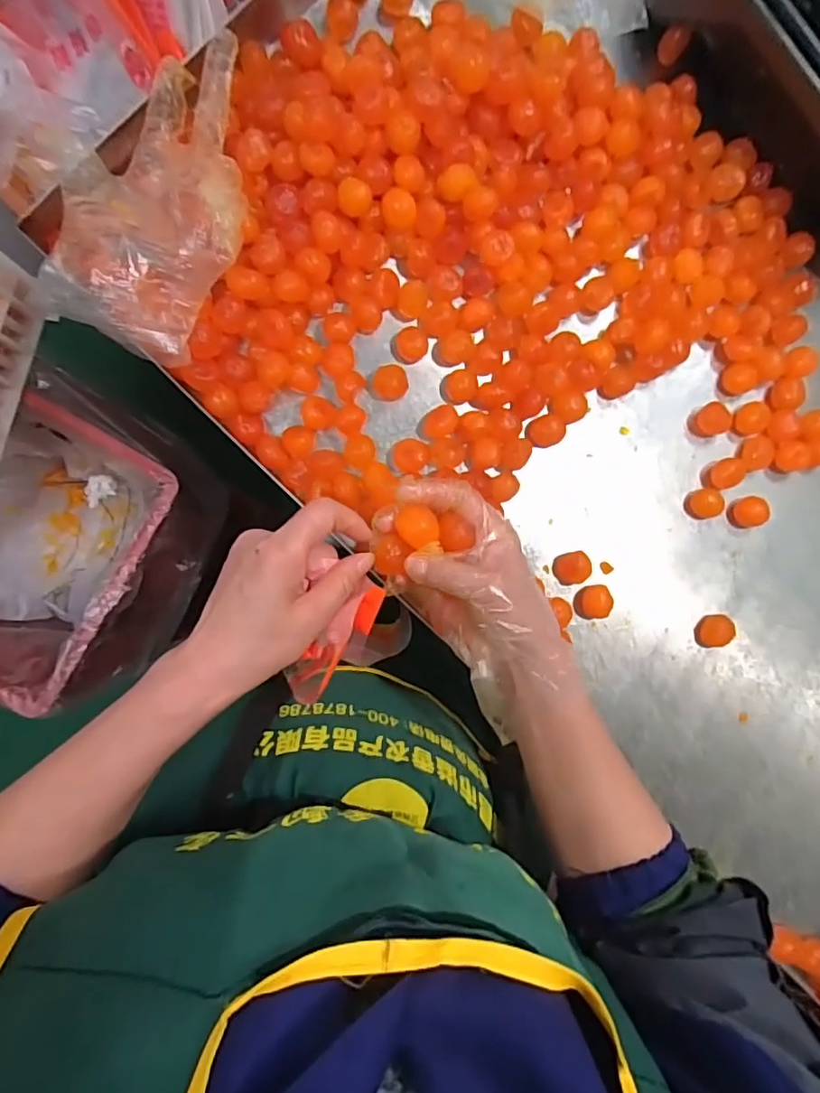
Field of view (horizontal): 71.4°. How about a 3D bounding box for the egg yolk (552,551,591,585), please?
[{"bbox_3d":[0.151,0.020,0.534,0.032,0.018,0.029,-12,91,-4],"label":"egg yolk"}]

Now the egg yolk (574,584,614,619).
[{"bbox_3d":[0.171,0.052,0.535,0.031,0.023,0.029,-11,91,-4],"label":"egg yolk"}]

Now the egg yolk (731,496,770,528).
[{"bbox_3d":[0.324,-0.033,0.543,0.029,0.020,0.029,0,90,-5],"label":"egg yolk"}]

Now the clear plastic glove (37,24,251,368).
[{"bbox_3d":[-0.195,-0.266,0.436,0.126,0.045,0.225,15,89,-5],"label":"clear plastic glove"}]

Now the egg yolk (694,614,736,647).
[{"bbox_3d":[0.290,0.080,0.543,0.033,0.016,0.030,-5,91,-5],"label":"egg yolk"}]

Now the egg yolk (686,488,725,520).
[{"bbox_3d":[0.280,-0.041,0.540,0.028,0.021,0.027,0,90,-5],"label":"egg yolk"}]

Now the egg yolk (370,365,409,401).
[{"bbox_3d":[-0.018,-0.148,0.517,0.033,0.024,0.031,0,90,-5],"label":"egg yolk"}]

